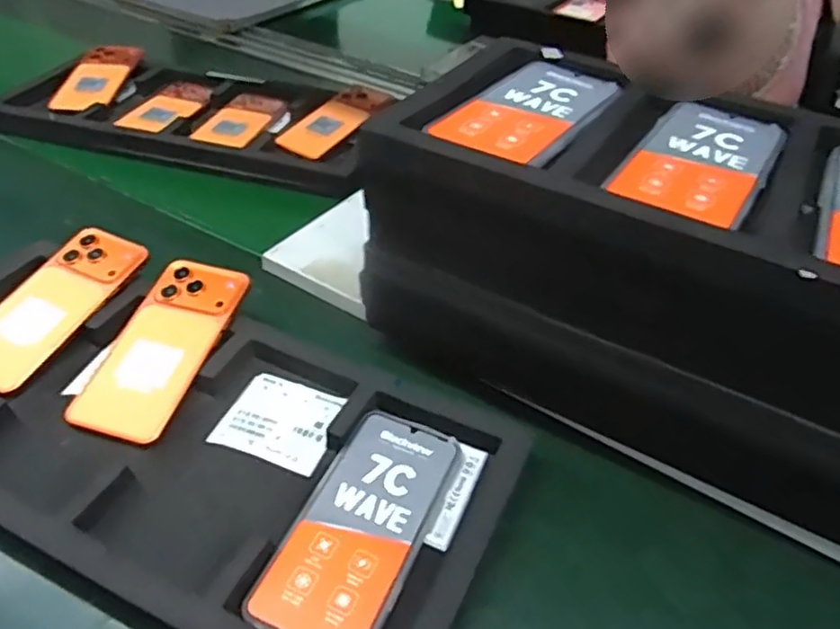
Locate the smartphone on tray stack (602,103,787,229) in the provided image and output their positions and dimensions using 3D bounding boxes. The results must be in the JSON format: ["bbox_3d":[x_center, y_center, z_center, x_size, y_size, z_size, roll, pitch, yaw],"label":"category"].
[{"bbox_3d":[0.183,-0.101,0.422,0.078,0.006,0.151,26,46,22],"label":"smartphone on tray stack"}]

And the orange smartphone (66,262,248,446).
[{"bbox_3d":[-0.203,0.023,0.517,0.080,0.012,0.164,14,55,10],"label":"orange smartphone"}]

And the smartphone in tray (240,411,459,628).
[{"bbox_3d":[-0.038,0.133,0.421,0.077,0.011,0.162,19,43,15],"label":"smartphone in tray"}]

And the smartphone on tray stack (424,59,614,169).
[{"bbox_3d":[0.081,-0.148,0.466,0.083,0.008,0.160,27,46,23],"label":"smartphone on tray stack"}]

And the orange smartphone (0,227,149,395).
[{"bbox_3d":[-0.308,-0.009,0.549,0.080,0.011,0.167,23,58,19],"label":"orange smartphone"}]

